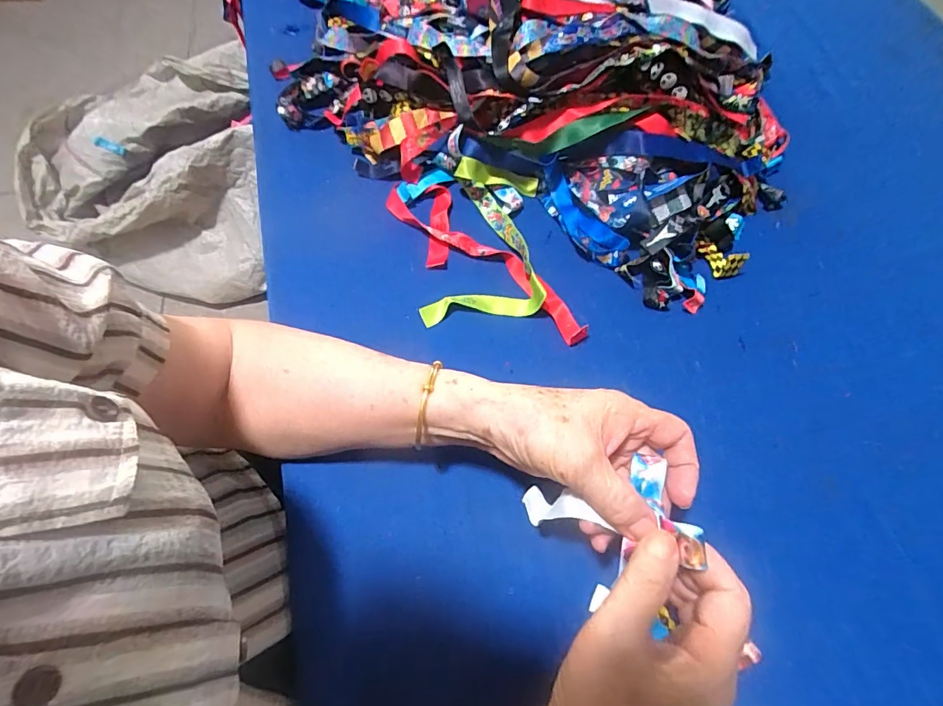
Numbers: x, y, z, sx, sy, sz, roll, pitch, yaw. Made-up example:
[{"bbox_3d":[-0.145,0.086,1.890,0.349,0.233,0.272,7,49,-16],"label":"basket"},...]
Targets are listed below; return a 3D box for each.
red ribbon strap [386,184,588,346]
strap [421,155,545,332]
[{"bbox_3d":[0.007,-0.087,0.444,0.068,0.017,0.237,-36,72,-18],"label":"red ribbon strap"},{"bbox_3d":[0.025,-0.112,0.446,0.104,0.035,0.182,11,65,1],"label":"strap"}]

